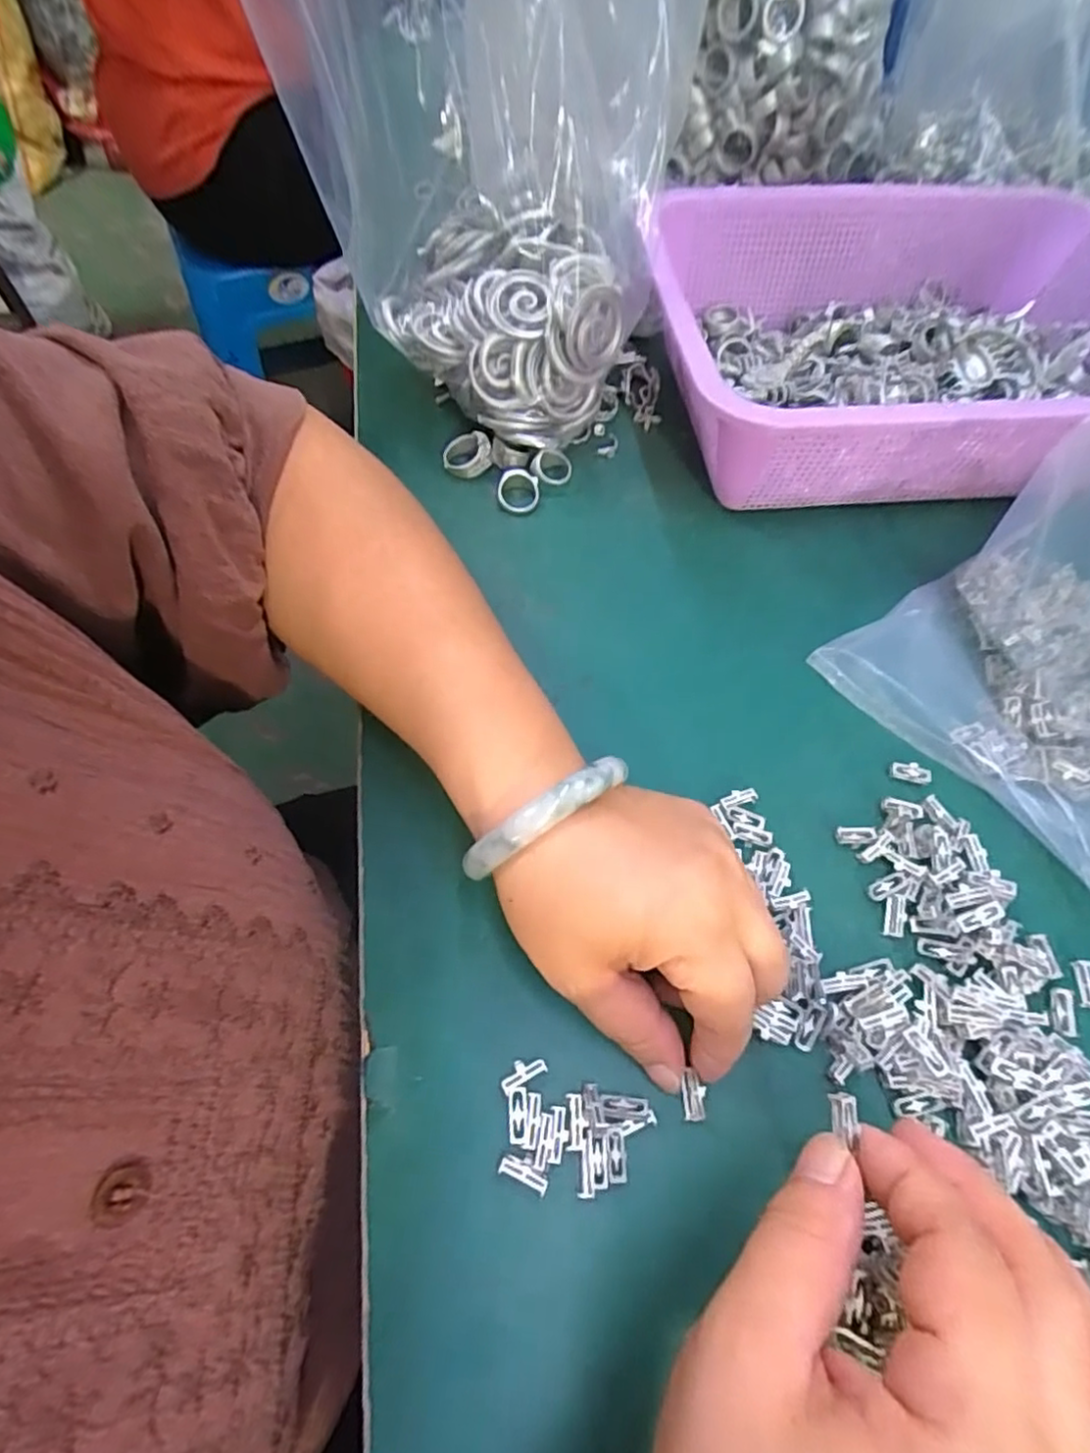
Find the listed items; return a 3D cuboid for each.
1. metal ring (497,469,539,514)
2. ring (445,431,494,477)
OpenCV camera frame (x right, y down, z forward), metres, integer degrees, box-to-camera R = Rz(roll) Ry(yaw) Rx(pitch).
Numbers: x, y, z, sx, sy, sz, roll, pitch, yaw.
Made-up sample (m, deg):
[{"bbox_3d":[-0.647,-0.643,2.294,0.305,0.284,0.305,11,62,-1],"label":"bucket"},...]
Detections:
[{"bbox_3d":[-0.015,-0.132,0.363,0.026,0.006,0.026,1,84,-12],"label":"metal ring"},{"bbox_3d":[-0.045,-0.155,0.372,0.027,0.020,0.019,-4,61,-3],"label":"ring"}]

